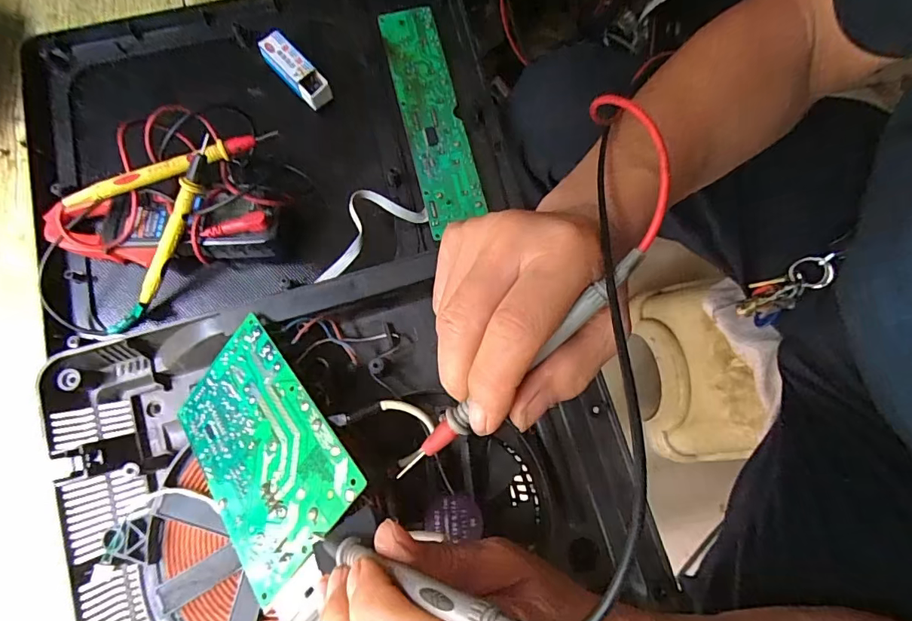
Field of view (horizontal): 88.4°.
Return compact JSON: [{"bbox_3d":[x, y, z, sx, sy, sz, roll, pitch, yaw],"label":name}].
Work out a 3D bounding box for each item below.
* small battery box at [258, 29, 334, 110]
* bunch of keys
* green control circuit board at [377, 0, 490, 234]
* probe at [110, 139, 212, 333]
[{"bbox_3d":[-0.130,-0.196,0.383,0.023,0.021,0.065,-42,81,-8],"label":"small battery box"},{"bbox_3d":[0.324,-0.019,0.463,0.044,0.101,0.021,37,51,8],"label":"bunch of keys"},{"bbox_3d":[-0.020,-0.159,0.378,0.045,0.006,0.196,-14,78,-3],"label":"green control circuit board"},{"bbox_3d":[-0.205,-0.045,0.326,0.022,0.017,0.163,37,106,8],"label":"probe"}]

